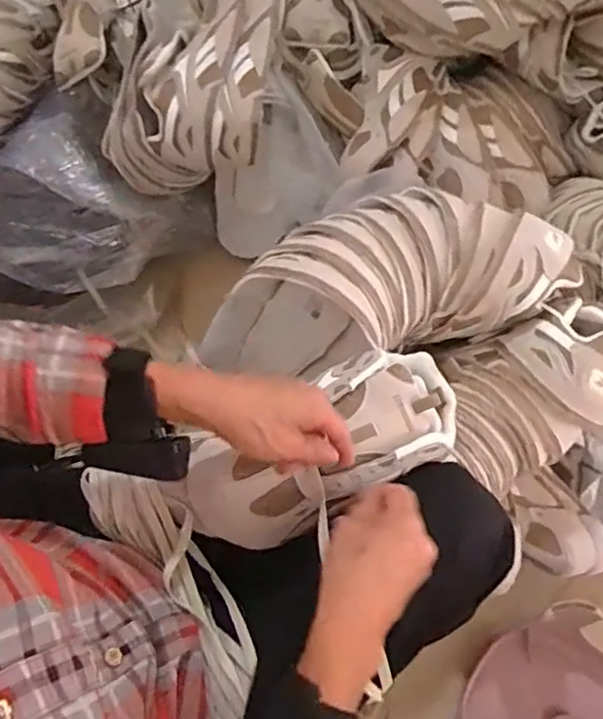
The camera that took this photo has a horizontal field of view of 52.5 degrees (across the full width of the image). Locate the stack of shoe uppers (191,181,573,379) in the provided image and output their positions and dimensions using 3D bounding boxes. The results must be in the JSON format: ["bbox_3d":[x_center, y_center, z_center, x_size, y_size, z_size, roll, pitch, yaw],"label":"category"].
[{"bbox_3d":[0.087,-0.097,0.663,0.368,0.100,0.177,-15,72,-4],"label":"stack of shoe uppers"}]

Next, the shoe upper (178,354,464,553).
[{"bbox_3d":[0.023,0.066,0.524,0.238,0.066,0.112,-28,74,-5],"label":"shoe upper"}]

